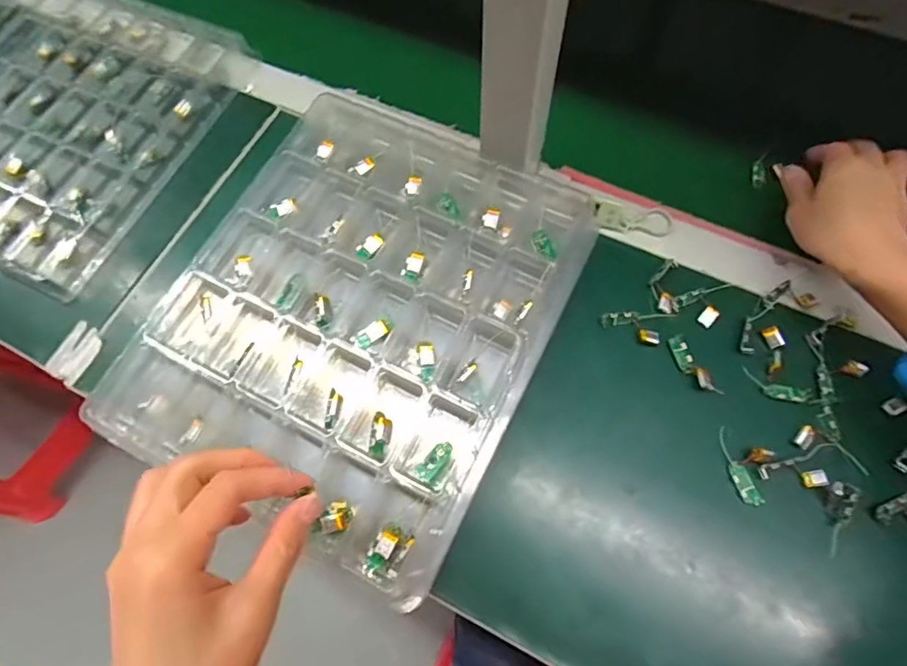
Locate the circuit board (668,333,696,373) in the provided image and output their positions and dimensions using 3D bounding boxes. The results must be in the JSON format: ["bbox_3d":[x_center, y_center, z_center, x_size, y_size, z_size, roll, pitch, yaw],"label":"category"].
[{"bbox_3d":[0.172,0.016,0.395,0.013,0.004,0.029,-13,68,-3],"label":"circuit board"}]

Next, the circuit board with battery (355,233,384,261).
[{"bbox_3d":[-0.061,-0.063,0.386,0.013,0.004,0.023,42,75,16],"label":"circuit board with battery"}]

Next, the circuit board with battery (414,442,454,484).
[{"bbox_3d":[-0.010,0.081,0.327,0.028,0.006,0.015,-43,73,-14],"label":"circuit board with battery"}]

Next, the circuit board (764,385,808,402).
[{"bbox_3d":[0.238,0.043,0.376,0.029,0.004,0.011,9,66,4],"label":"circuit board"}]

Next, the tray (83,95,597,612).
[{"bbox_3d":[-0.070,-0.017,0.373,0.260,0.046,0.299,25,74,10],"label":"tray"}]

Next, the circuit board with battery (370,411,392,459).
[{"bbox_3d":[-0.047,0.065,0.337,0.011,0.010,0.028,5,79,2],"label":"circuit board with battery"}]

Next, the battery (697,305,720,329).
[{"bbox_3d":[0.196,-0.012,0.403,0.011,0.005,0.015,39,71,16],"label":"battery"}]

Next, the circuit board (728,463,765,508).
[{"bbox_3d":[0.198,0.103,0.356,0.010,0.005,0.029,-19,69,-6],"label":"circuit board"}]

